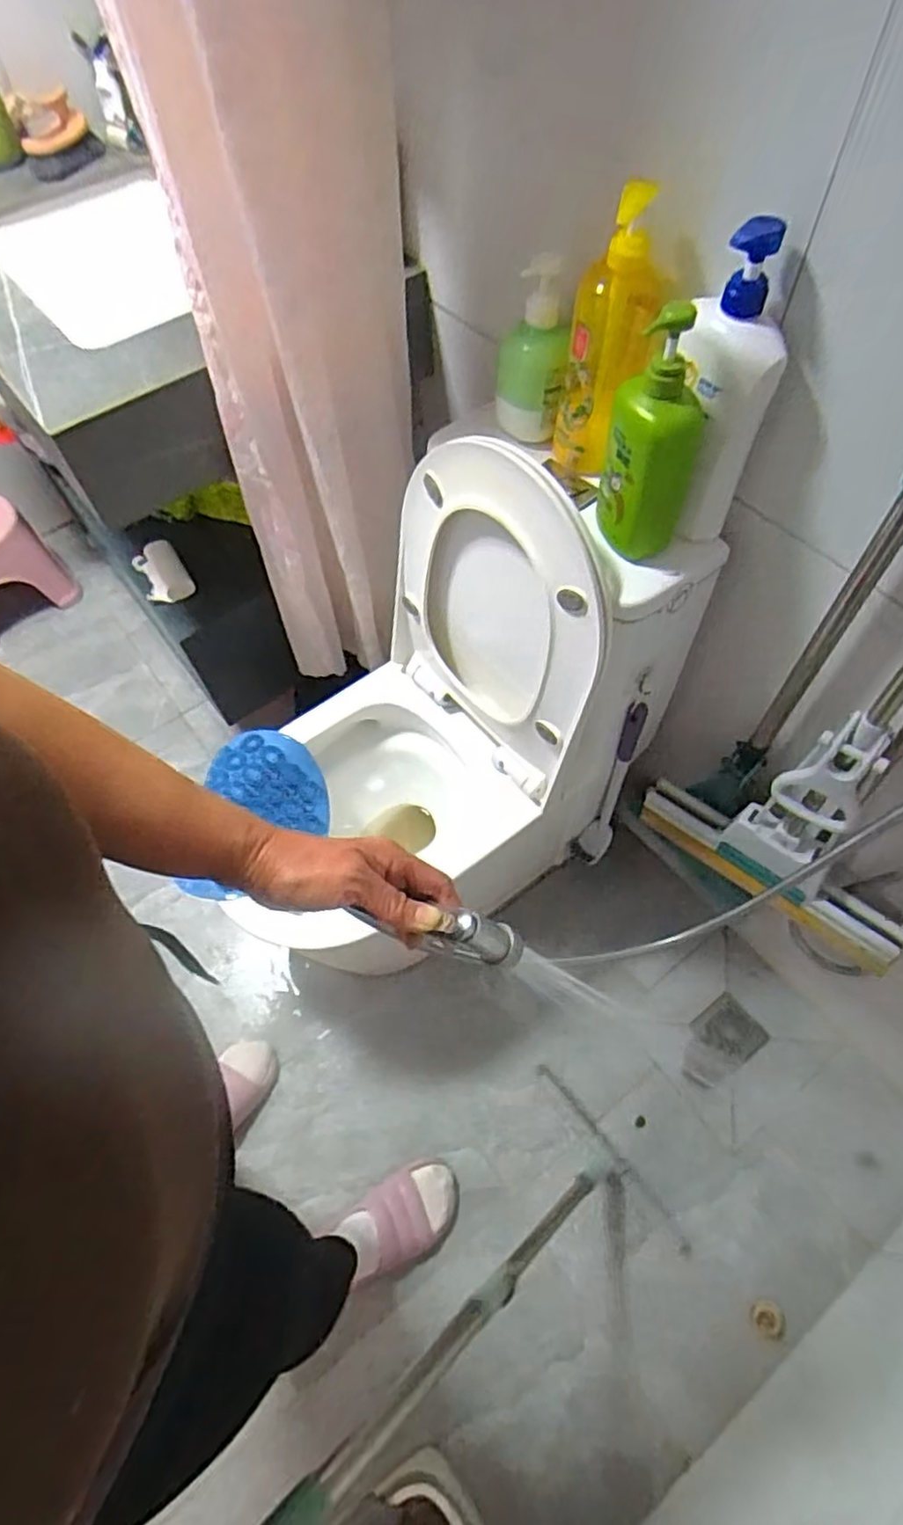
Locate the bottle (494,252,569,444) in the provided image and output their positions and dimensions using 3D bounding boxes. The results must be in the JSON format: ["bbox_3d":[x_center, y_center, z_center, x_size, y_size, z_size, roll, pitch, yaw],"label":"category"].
[{"bbox_3d":[0.098,-0.466,0.799,0.097,0.170,0.058,36,68,21],"label":"bottle"}]

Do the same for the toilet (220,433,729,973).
[{"bbox_3d":[-0.045,-0.007,1.062,0.614,0.837,0.358,-30,63,-13],"label":"toilet"}]

